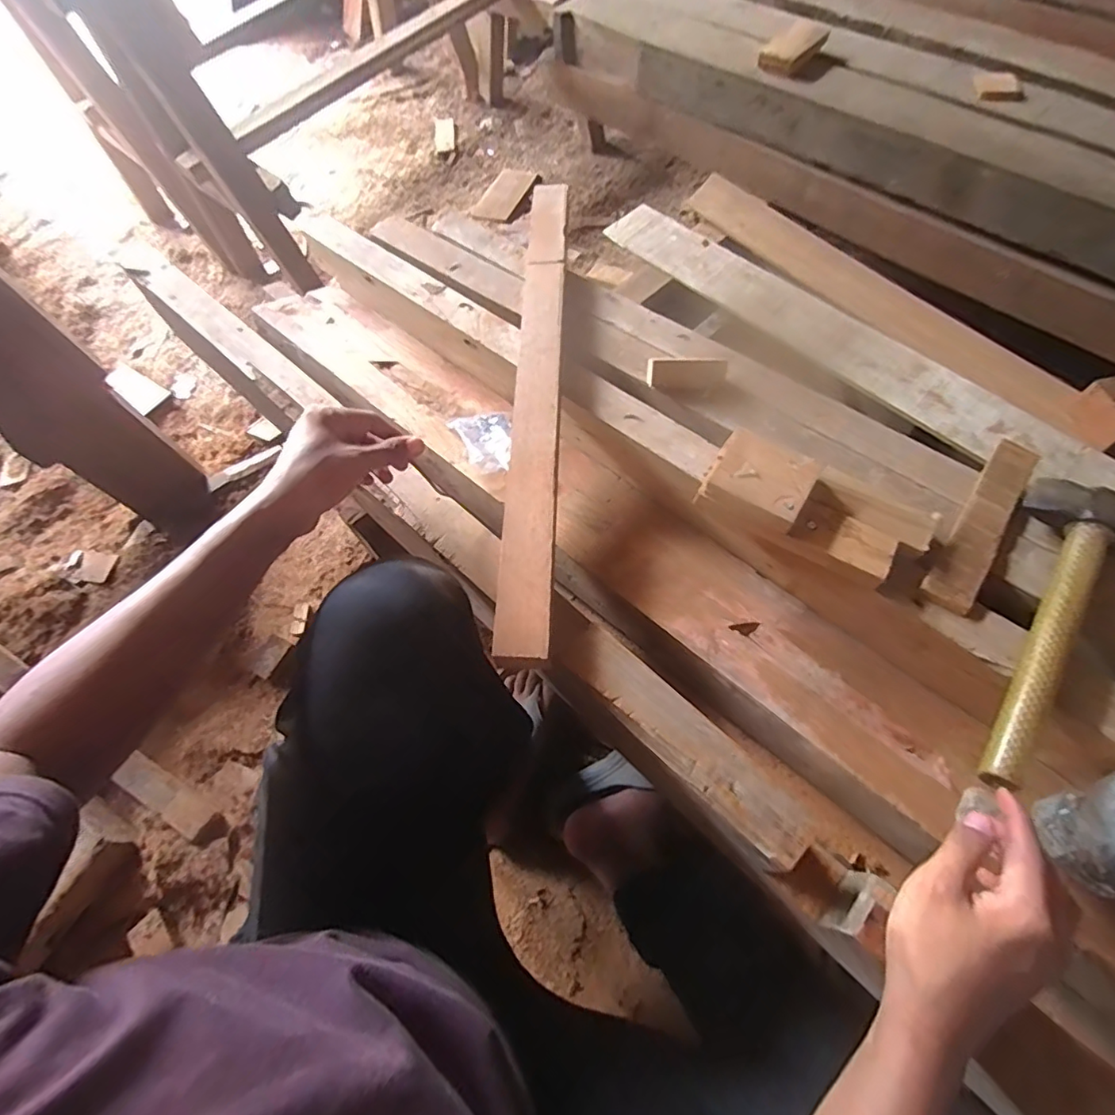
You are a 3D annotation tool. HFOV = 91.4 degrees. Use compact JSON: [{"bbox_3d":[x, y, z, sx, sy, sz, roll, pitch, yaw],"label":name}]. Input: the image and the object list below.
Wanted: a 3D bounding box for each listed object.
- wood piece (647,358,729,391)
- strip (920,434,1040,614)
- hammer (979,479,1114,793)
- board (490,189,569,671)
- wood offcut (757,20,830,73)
[{"bbox_3d":[0.143,-0.202,0.602,0.083,0.035,0.009,5,29,11],"label":"wood piece"},{"bbox_3d":[0.408,-0.038,0.519,0.039,0.015,0.221,35,70,18],"label":"strip"},{"bbox_3d":[0.406,0.054,0.456,0.083,0.043,0.300,32,69,17],"label":"hammer"},{"bbox_3d":[-0.021,-0.199,0.599,0.049,0.016,0.645,1,63,3],"label":"board"},{"bbox_3d":[0.380,-0.819,0.876,0.064,0.023,0.130,36,70,18],"label":"wood offcut"}]

